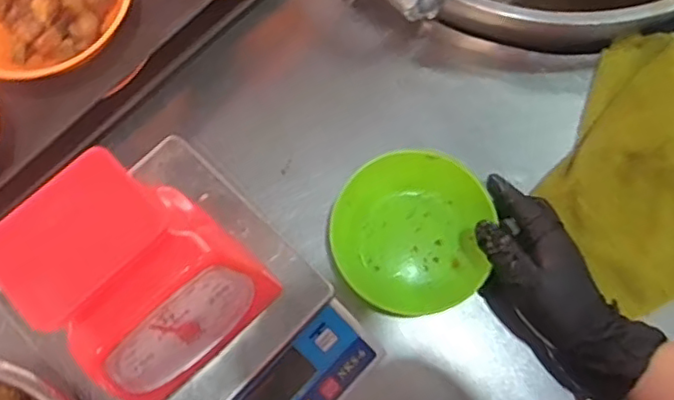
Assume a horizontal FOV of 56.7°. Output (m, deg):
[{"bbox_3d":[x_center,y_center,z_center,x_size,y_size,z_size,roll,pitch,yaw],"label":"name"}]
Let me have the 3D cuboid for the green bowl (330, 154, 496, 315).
[{"bbox_3d":[0.062,0.028,0.521,0.125,0.053,0.121,0,67,1],"label":"green bowl"}]

